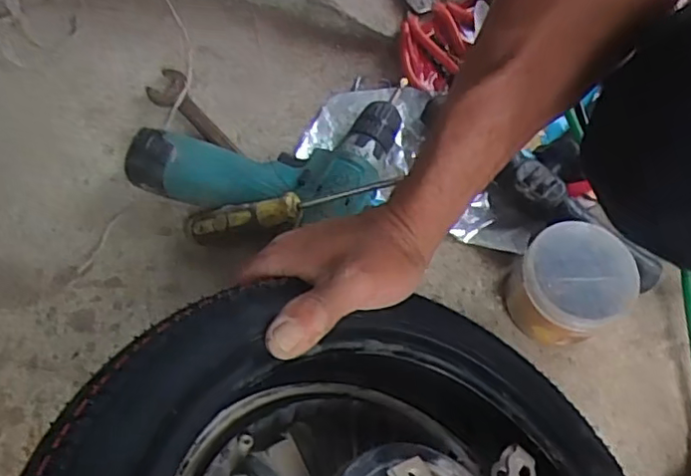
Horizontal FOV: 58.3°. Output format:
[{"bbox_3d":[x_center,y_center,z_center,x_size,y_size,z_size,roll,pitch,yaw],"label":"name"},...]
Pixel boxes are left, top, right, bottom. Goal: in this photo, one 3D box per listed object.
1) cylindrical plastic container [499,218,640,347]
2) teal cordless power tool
[{"bbox_3d":[0.175,0.037,0.491,0.082,0.070,0.079,0,67,1],"label":"cylindrical plastic container"},{"bbox_3d":[-0.056,-0.056,0.536,0.252,0.057,0.128,-12,67,-4],"label":"teal cordless power tool"}]

